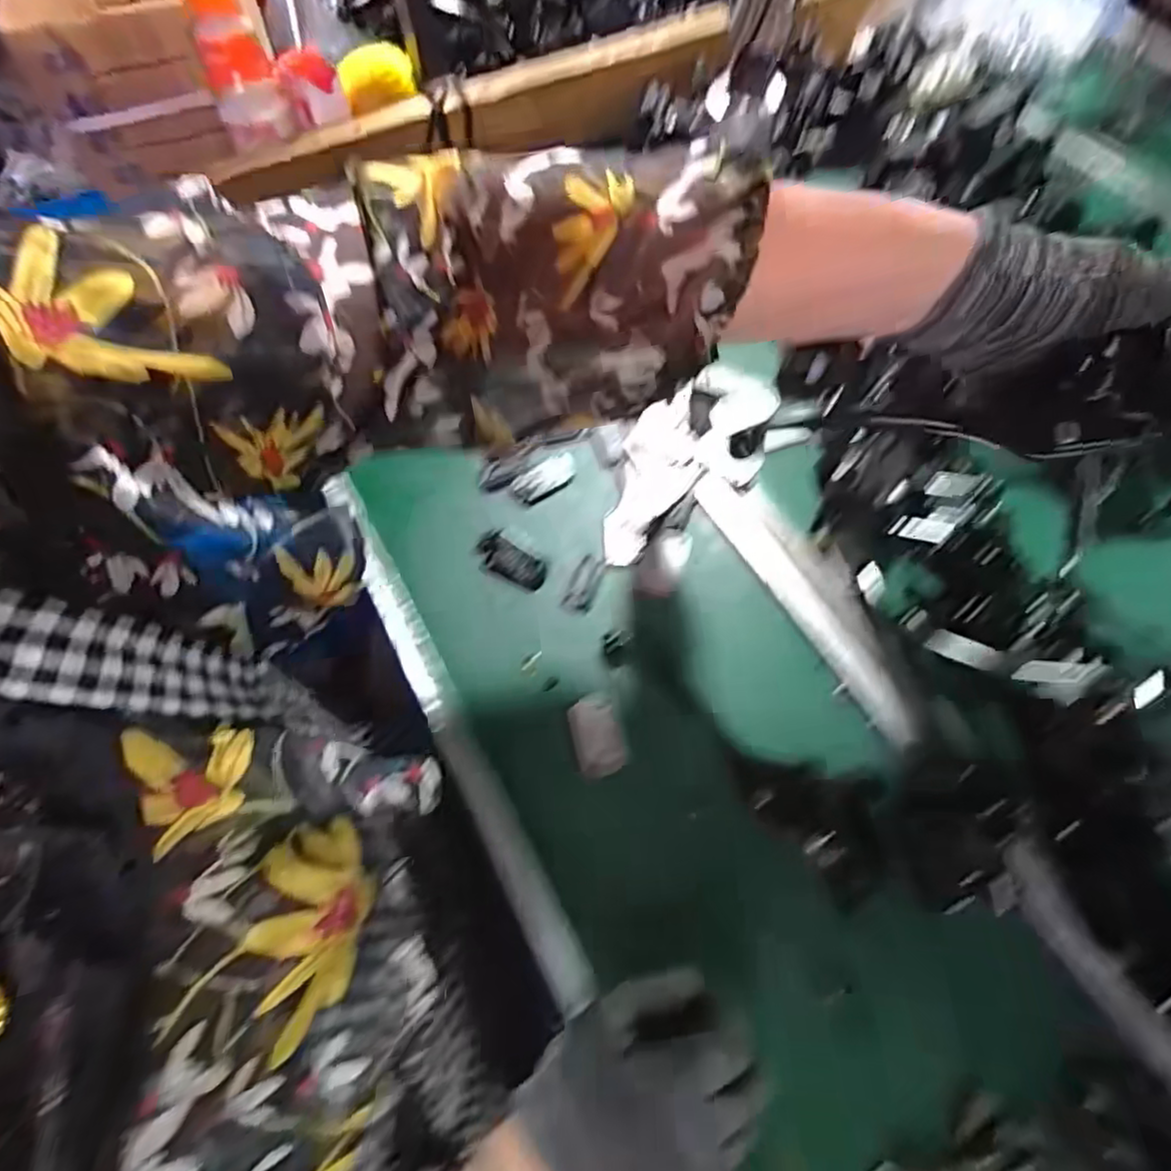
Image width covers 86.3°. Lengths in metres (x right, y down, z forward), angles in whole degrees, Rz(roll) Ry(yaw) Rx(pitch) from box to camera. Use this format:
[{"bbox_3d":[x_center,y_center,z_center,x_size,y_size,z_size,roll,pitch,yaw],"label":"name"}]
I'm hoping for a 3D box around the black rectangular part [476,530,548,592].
[{"bbox_3d":[-0.056,-0.018,0.479,0.056,0.013,0.027,31,70,17],"label":"black rectangular part"}]

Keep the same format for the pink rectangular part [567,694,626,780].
[{"bbox_3d":[0.007,0.101,0.419,0.032,0.008,0.052,-14,64,-3],"label":"pink rectangular part"}]

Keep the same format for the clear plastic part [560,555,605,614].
[{"bbox_3d":[0.000,-0.002,0.472,0.021,0.005,0.047,21,67,13],"label":"clear plastic part"}]

